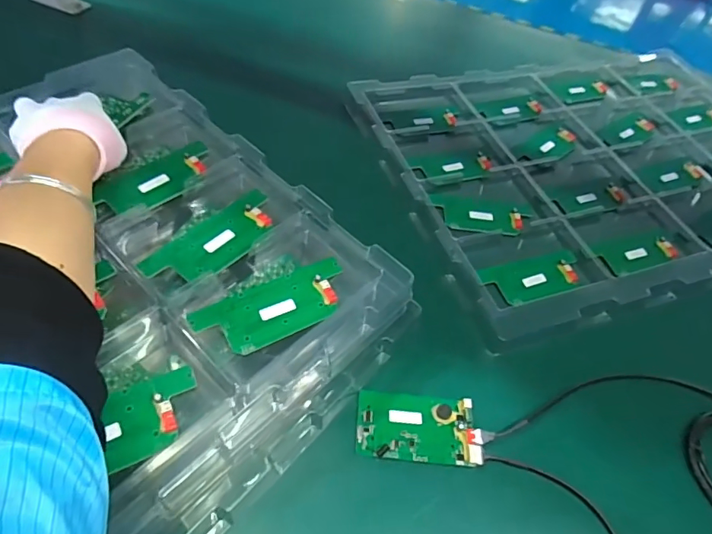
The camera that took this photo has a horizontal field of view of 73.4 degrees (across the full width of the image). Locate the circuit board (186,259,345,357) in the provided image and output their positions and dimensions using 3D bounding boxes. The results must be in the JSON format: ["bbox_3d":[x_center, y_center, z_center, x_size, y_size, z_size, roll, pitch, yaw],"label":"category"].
[{"bbox_3d":[-0.068,0.035,0.412,0.134,0.011,0.055,-21,59,-23],"label":"circuit board"}]

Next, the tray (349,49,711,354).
[{"bbox_3d":[0.371,-0.167,0.714,0.676,0.046,0.475,-12,55,-17],"label":"tray"}]

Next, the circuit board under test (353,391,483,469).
[{"bbox_3d":[0.057,0.146,0.437,0.109,0.008,0.062,7,52,-4],"label":"circuit board under test"}]

